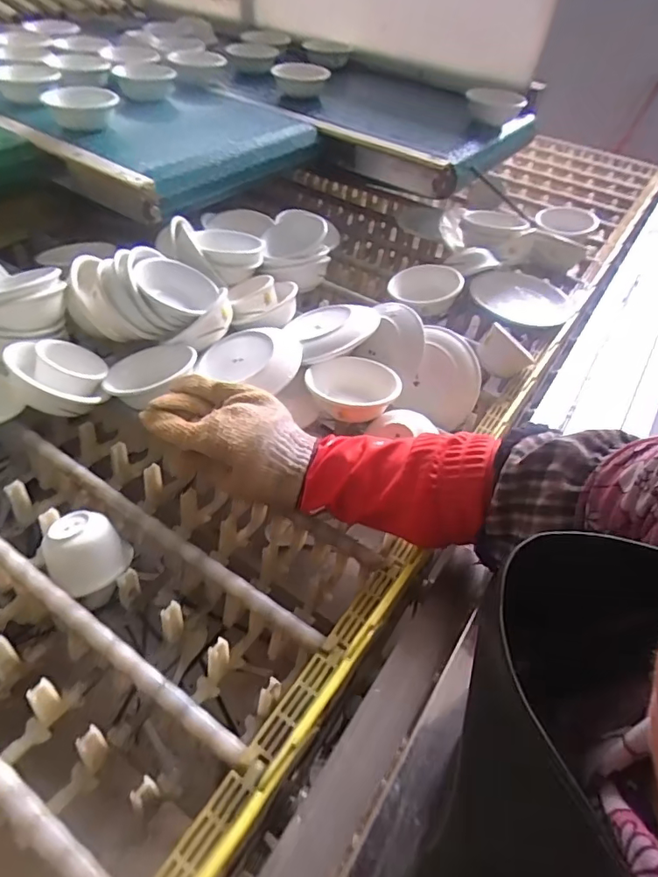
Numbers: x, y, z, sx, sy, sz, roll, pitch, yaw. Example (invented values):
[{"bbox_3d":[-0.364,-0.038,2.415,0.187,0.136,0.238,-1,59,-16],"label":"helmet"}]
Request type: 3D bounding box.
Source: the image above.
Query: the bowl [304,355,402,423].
[{"bbox_3d":[0.029,-0.059,0.642,0.110,0.043,0.101,3,46,-3],"label":"bowl"}]

